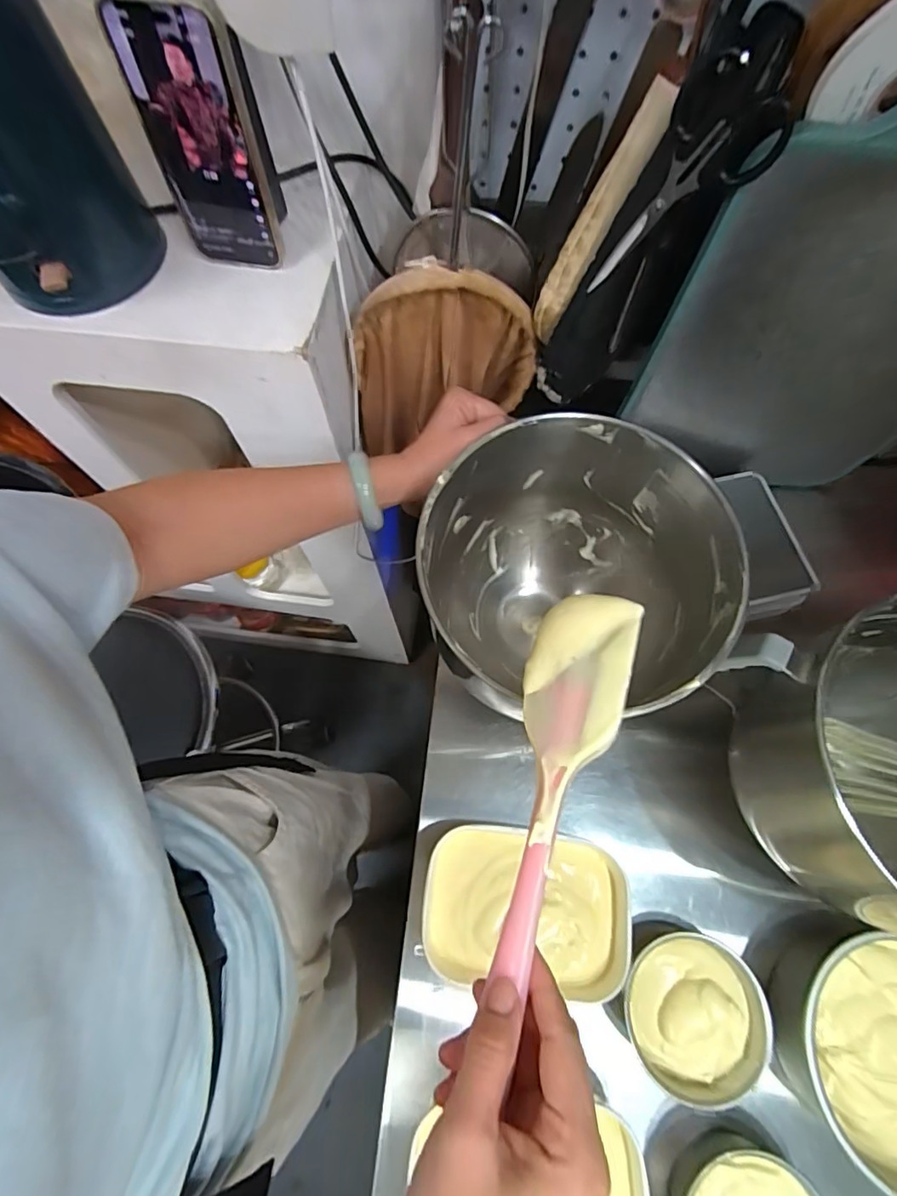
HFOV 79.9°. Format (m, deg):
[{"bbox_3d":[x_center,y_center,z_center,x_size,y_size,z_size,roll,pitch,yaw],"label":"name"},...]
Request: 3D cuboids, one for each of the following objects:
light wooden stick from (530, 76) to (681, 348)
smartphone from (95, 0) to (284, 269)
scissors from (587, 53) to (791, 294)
[{"bbox_3d":[0.114,-0.290,0.422,0.018,0.179,0.031,-24,67,-41],"label":"light wooden stick"},{"bbox_3d":[-0.178,-0.322,0.390,0.082,0.157,0.008,12,64,4],"label":"smartphone"},{"bbox_3d":[0.145,-0.260,0.348,0.061,0.137,0.017,21,69,-15],"label":"scissors"}]

